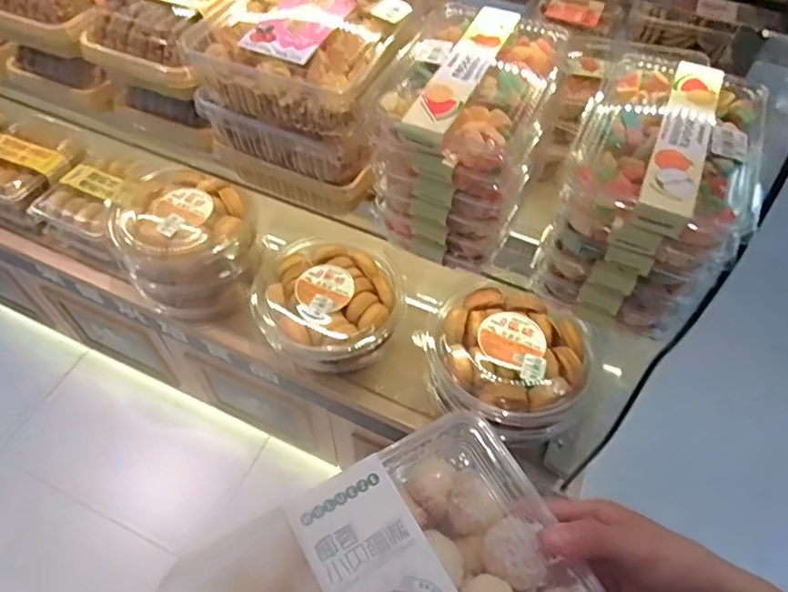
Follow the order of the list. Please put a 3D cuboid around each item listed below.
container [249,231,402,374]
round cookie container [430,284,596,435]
[{"bbox_3d":[-0.121,0.019,0.960,0.209,0.123,0.182,-27,58,-20],"label":"container"},{"bbox_3d":[0.168,0.096,0.837,0.231,0.109,0.222,1,53,-1],"label":"round cookie container"}]

